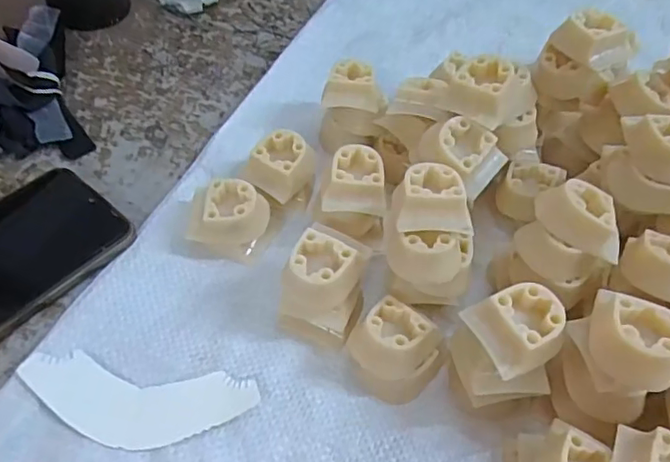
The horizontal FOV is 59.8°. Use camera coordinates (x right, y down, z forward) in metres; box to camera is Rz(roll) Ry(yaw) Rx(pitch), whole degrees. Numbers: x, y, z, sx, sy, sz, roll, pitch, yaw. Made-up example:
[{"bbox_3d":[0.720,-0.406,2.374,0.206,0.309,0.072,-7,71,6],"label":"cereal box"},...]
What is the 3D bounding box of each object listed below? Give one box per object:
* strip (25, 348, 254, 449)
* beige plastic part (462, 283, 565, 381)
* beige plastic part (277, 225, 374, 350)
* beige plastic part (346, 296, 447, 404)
[{"bbox_3d":[-0.099,0.085,0.289,0.114,0.006,0.040,7,54,1],"label":"strip"},{"bbox_3d":[0.088,0.044,0.274,0.038,0.018,0.036,-19,58,-17],"label":"beige plastic part"},{"bbox_3d":[-0.007,0.028,0.316,0.046,0.046,0.048,17,55,7],"label":"beige plastic part"},{"bbox_3d":[0.032,0.063,0.304,0.042,0.029,0.046,2,54,-3],"label":"beige plastic part"}]

